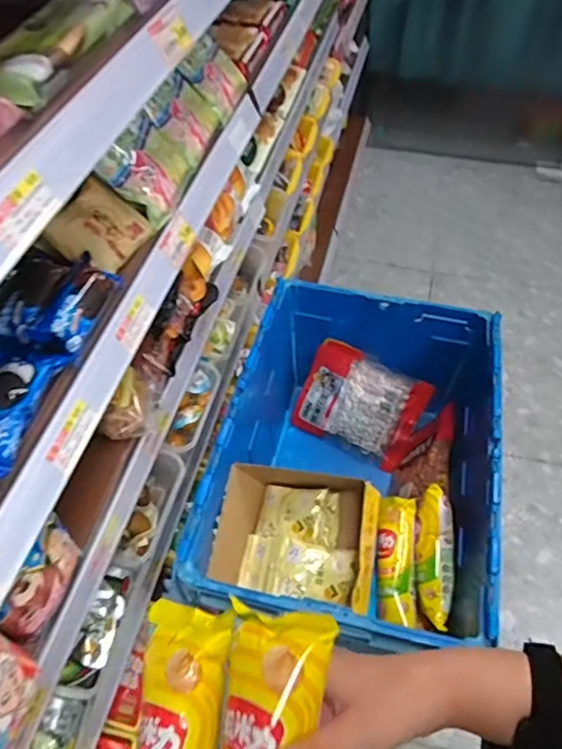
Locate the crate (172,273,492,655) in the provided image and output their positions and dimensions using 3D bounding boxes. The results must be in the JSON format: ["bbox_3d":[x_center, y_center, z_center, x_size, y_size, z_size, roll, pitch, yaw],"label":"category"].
[{"bbox_3d":[0.129,0.166,0.978,0.402,0.314,0.588,10,52,10],"label":"crate"}]

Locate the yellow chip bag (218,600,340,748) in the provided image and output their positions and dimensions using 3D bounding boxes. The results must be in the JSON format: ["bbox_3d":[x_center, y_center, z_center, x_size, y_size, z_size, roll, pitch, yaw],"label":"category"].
[{"bbox_3d":[-0.012,0.231,0.333,0.060,0.037,0.170,8,77,8],"label":"yellow chip bag"}]

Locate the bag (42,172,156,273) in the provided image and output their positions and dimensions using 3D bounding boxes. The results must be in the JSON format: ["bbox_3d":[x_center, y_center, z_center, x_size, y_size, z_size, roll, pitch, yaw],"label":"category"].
[{"bbox_3d":[-0.190,-0.156,0.600,0.083,0.023,0.098,39,49,-25],"label":"bag"}]

